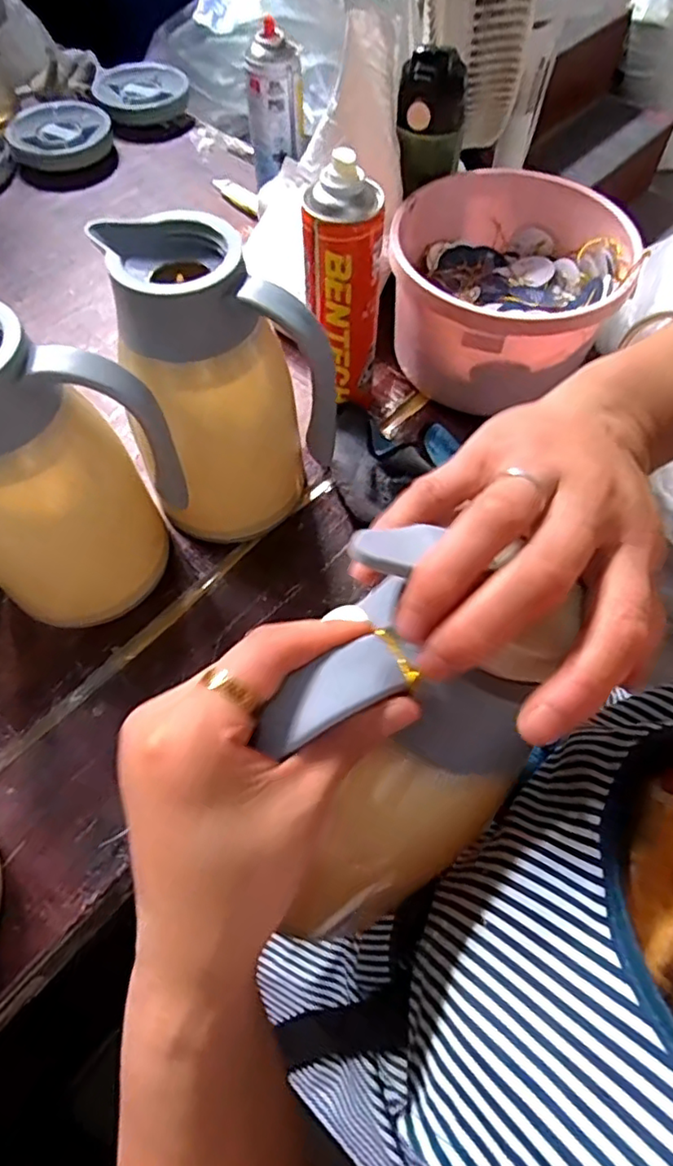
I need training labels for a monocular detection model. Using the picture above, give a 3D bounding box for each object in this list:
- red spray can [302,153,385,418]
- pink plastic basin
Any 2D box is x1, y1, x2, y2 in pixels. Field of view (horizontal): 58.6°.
[{"bbox_3d":[0.005,-0.244,0.530,0.065,0.221,0.054,-5,62,-3],"label":"red spray can"},{"bbox_3d":[0.160,-0.281,0.590,0.207,0.121,0.215,0,62,0],"label":"pink plastic basin"}]

